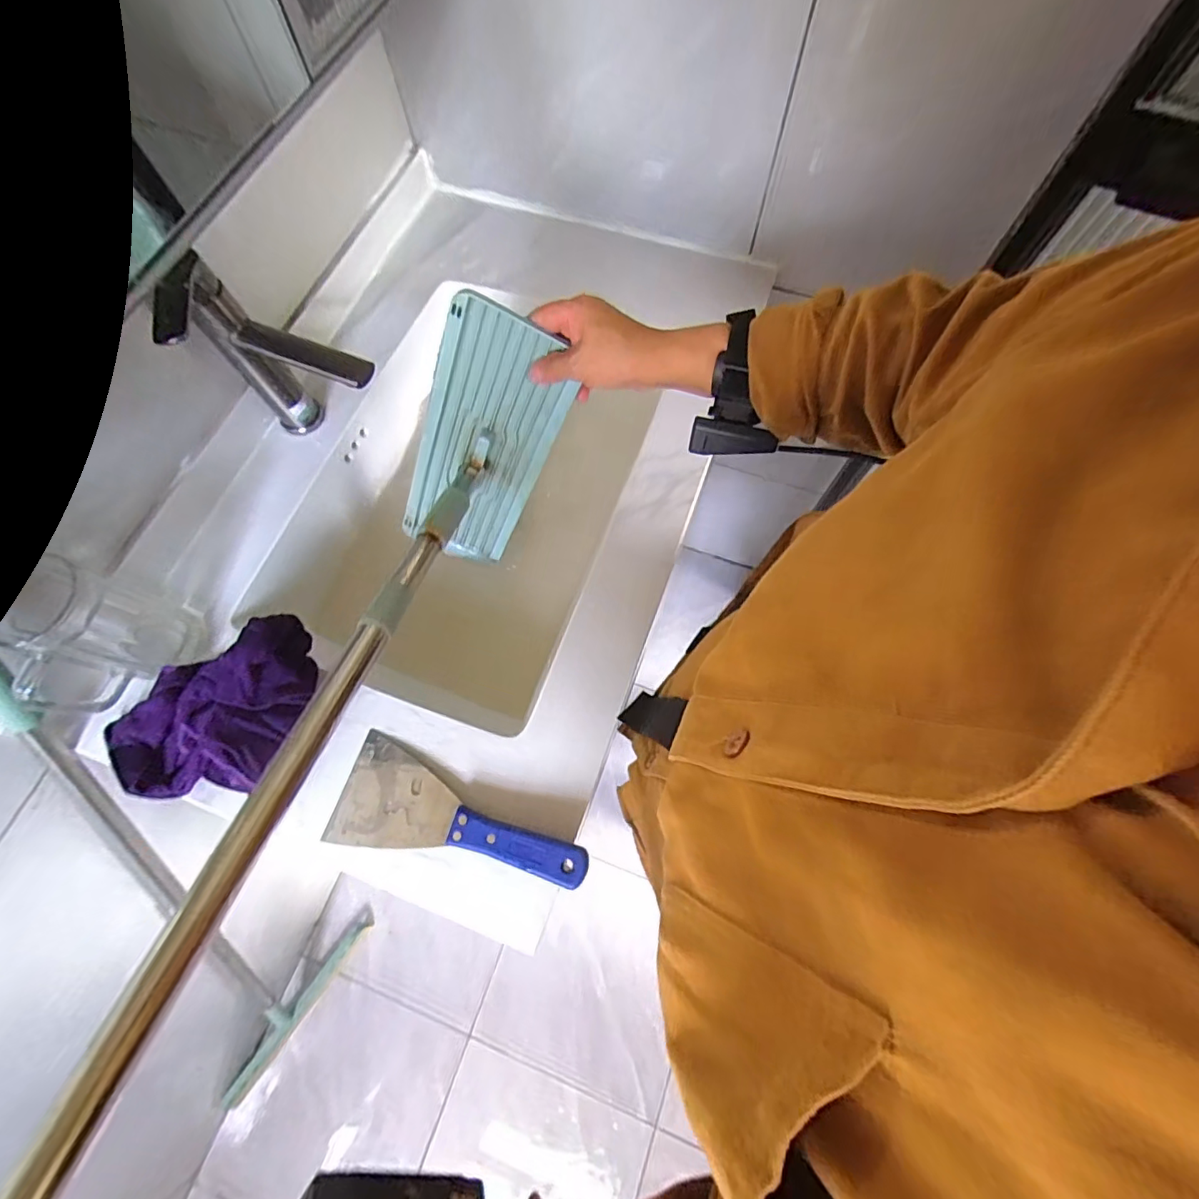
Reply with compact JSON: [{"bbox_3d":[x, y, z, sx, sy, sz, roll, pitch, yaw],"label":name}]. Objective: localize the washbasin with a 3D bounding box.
[{"bbox_3d":[-0.147,-0.108,0.684,0.488,0.286,0.808,17,72,7],"label":"washbasin"}]

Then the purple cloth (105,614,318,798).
[{"bbox_3d":[-0.342,0.106,0.472,0.173,0.059,0.140,-27,72,-8],"label":"purple cloth"}]

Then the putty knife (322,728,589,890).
[{"bbox_3d":[-0.122,0.193,0.458,0.228,0.022,0.090,16,71,8],"label":"putty knife"}]

